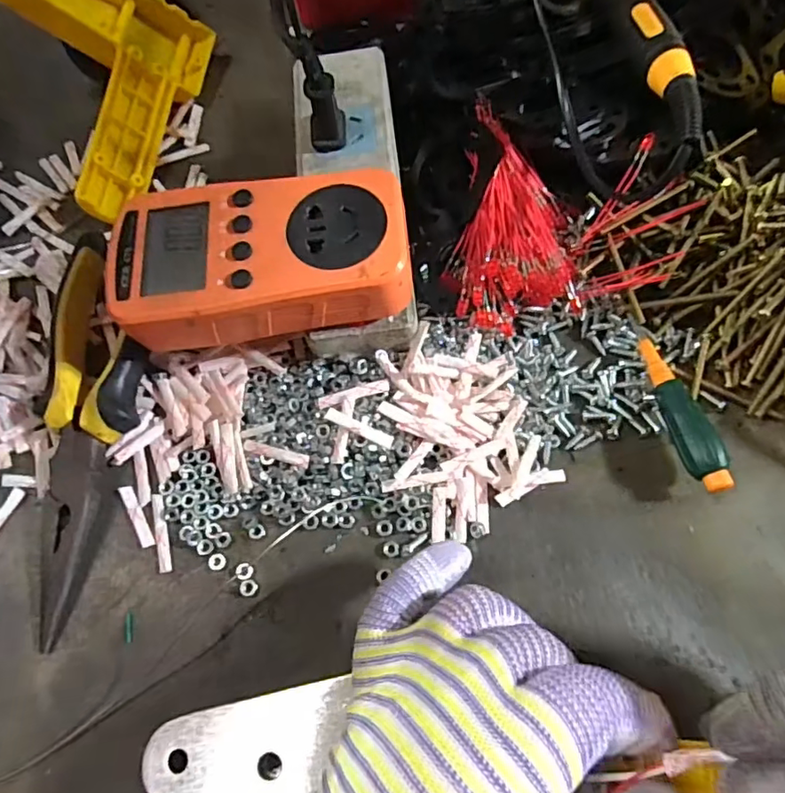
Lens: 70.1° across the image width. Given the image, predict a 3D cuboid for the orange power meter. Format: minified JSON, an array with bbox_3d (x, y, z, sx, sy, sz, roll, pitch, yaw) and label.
[{"bbox_3d":[-0.057,-0.060,0.242,0.123,0.030,0.064,-5,69,-1],"label":"orange power meter"}]

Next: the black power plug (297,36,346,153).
[{"bbox_3d":[-0.034,-0.148,0.272,0.017,0.051,0.019,-4,69,-1],"label":"black power plug"}]

